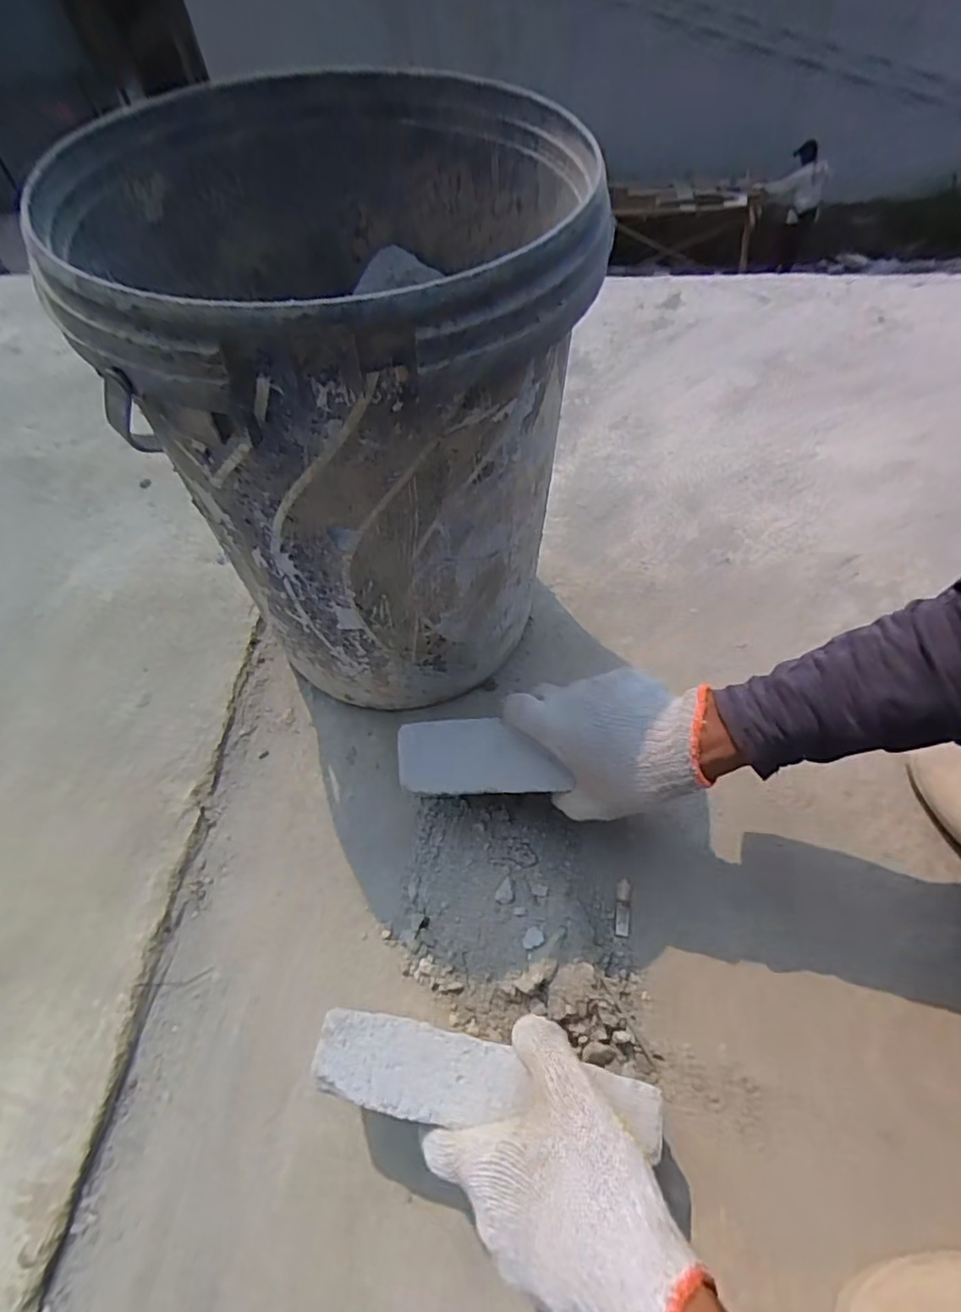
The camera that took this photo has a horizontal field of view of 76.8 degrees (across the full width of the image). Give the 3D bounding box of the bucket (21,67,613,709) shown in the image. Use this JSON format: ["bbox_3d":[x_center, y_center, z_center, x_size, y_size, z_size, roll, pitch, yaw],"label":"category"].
[{"bbox_3d":[-0.081,-0.176,0.470,0.298,0.341,0.310,-2,58,3],"label":"bucket"}]

